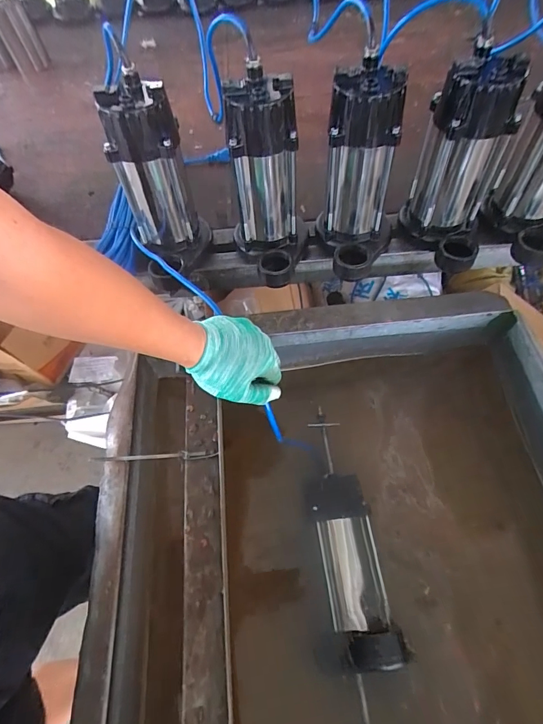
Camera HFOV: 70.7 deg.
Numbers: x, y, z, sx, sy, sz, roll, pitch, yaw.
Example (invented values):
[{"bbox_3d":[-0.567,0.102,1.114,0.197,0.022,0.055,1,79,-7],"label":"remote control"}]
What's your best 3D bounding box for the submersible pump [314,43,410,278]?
[{"bbox_3d":[0.115,-0.245,0.536,0.096,0.237,0.155,9,61,8],"label":"submersible pump"}]

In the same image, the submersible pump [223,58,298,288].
[{"bbox_3d":[-0.012,-0.236,0.537,0.097,0.236,0.161,-4,60,1],"label":"submersible pump"}]

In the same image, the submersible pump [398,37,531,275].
[{"bbox_3d":[0.265,-0.255,0.532,0.093,0.239,0.159,-10,60,-3],"label":"submersible pump"}]

